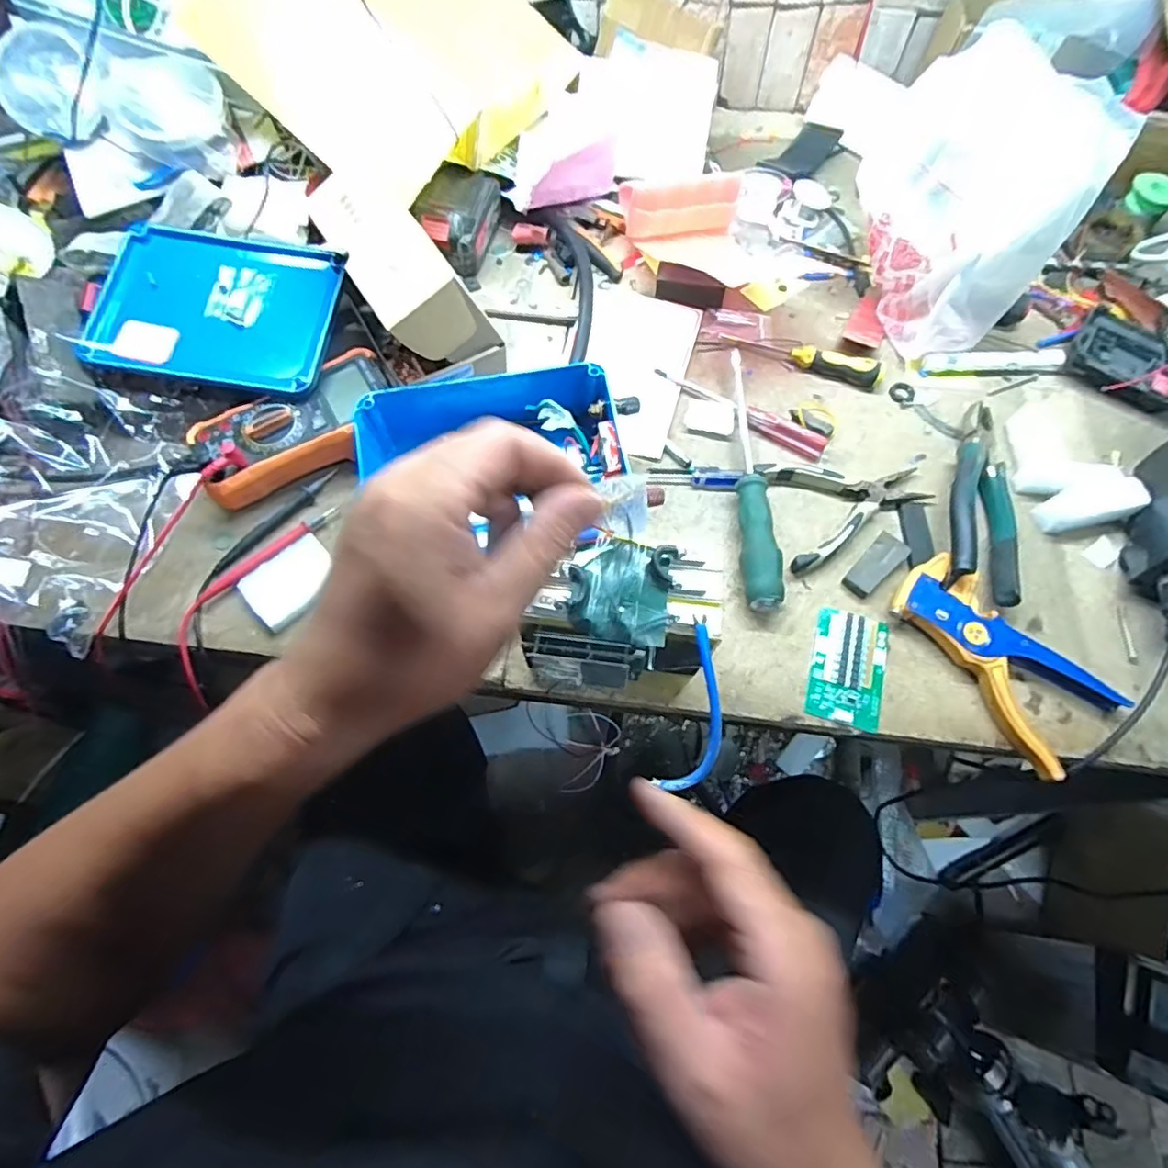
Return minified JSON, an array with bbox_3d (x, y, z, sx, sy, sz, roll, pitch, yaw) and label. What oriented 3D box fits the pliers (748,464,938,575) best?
[{"bbox_3d":[0.230,-0.073,0.504,0.142,0.014,0.100,-14,68,-5],"label":"pliers"}]

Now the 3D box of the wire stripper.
[{"bbox_3d":[0.310,0.054,0.444,0.083,0.024,0.162,-36,71,-13],"label":"wire stripper"}]

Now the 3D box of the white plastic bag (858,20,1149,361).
[{"bbox_3d":[0.336,-0.337,0.526,0.099,0.192,0.174,-26,69,-10],"label":"white plastic bag"}]

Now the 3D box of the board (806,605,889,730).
[{"bbox_3d":[0.205,0.065,0.452,0.054,0.005,0.090,16,68,8],"label":"board"}]

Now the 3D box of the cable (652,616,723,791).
[{"bbox_3d":[0.066,0.073,0.331,0.031,0.006,0.103,18,106,27],"label":"cable"}]

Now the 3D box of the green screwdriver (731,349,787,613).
[{"bbox_3d":[0.141,-0.099,0.509,0.030,0.029,0.258,-2,67,0],"label":"green screwdriver"}]

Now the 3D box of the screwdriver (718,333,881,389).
[{"bbox_3d":[0.216,-0.227,0.572,0.158,0.022,0.024,20,69,9],"label":"screwdriver"}]

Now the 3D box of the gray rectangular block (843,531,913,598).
[{"bbox_3d":[0.242,-0.015,0.482,0.027,0.009,0.061,40,73,16],"label":"gray rectangular block"}]

